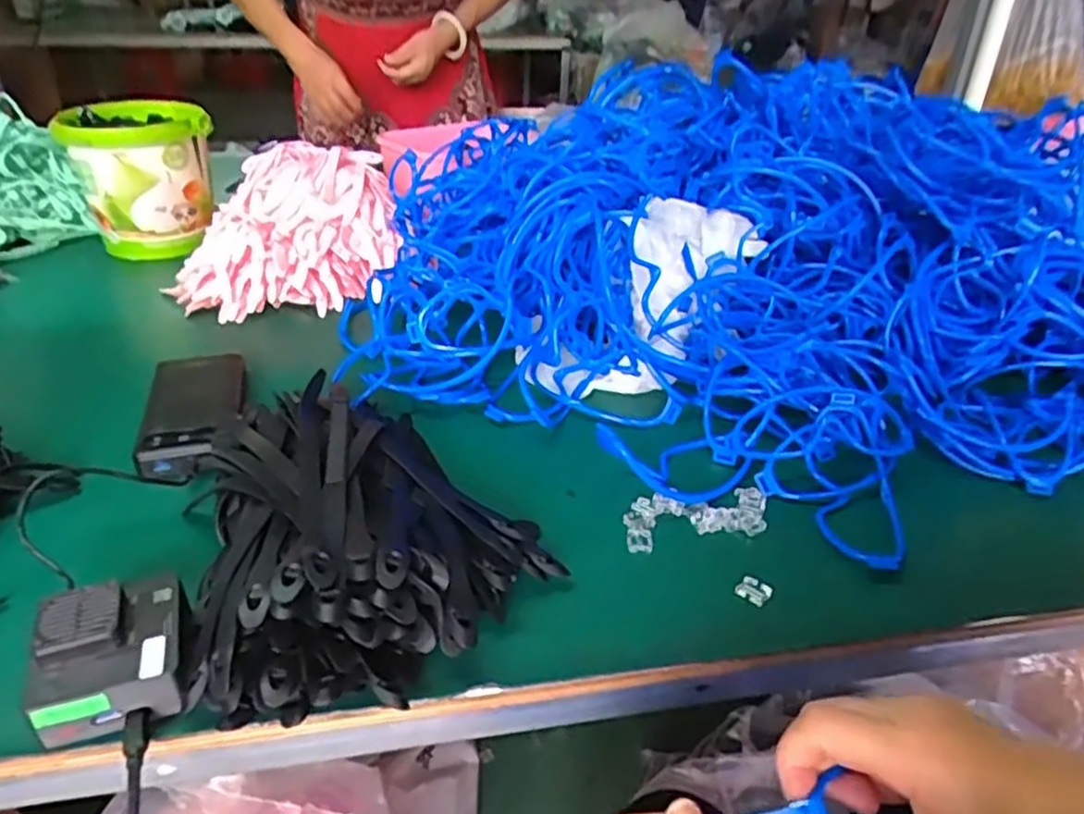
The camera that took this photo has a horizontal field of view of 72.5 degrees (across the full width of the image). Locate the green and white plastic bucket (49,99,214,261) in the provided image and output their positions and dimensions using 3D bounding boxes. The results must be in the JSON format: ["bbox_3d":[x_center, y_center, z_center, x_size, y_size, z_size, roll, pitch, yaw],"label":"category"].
[{"bbox_3d":[-0.511,-0.295,0.962,0.165,0.157,0.163,-16,36,-26],"label":"green and white plastic bucket"}]

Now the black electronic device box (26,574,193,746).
[{"bbox_3d":[-0.228,0.129,0.400,0.076,0.041,0.077,-11,34,-18],"label":"black electronic device box"}]

